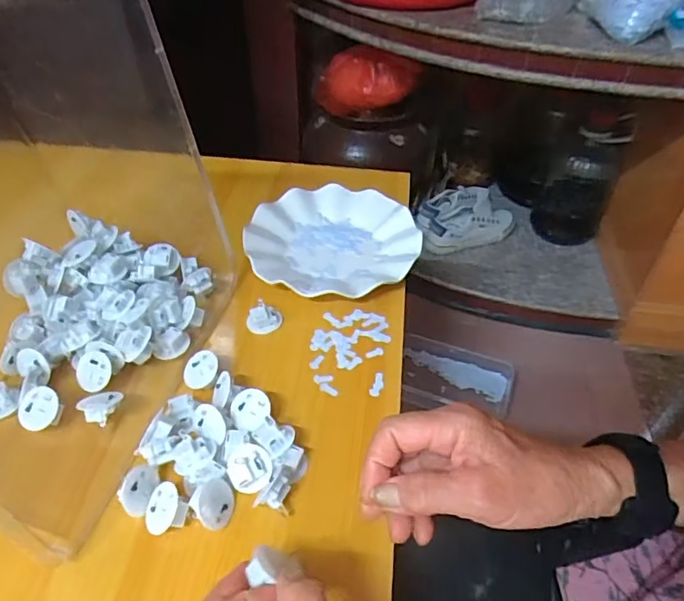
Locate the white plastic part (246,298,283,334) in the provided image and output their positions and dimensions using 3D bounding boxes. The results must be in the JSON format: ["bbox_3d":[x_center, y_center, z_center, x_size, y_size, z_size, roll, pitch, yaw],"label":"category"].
[{"bbox_3d":[-0.073,0.015,0.507,0.033,0.021,0.027,-8,45,-9],"label":"white plastic part"}]

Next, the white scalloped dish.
[{"bbox_3d":[-0.008,-0.065,0.586,0.179,0.024,0.184,1,44,-1],"label":"white scalloped dish"}]

